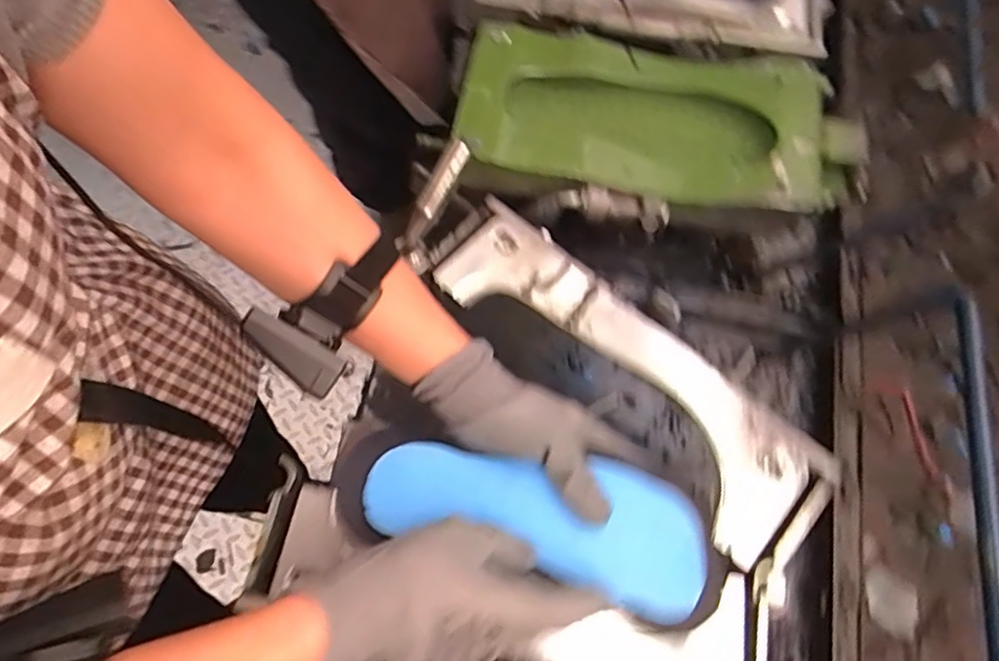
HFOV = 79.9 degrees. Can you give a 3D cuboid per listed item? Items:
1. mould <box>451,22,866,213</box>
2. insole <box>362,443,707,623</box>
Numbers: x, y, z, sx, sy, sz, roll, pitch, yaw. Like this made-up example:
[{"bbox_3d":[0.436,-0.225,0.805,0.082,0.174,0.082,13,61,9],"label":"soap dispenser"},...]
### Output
[{"bbox_3d":[0.153,-0.204,0.589,0.380,0.051,0.176,10,69,2],"label":"mould"},{"bbox_3d":[0.027,0.128,0.421,0.236,0.009,0.084,15,70,4],"label":"insole"}]

